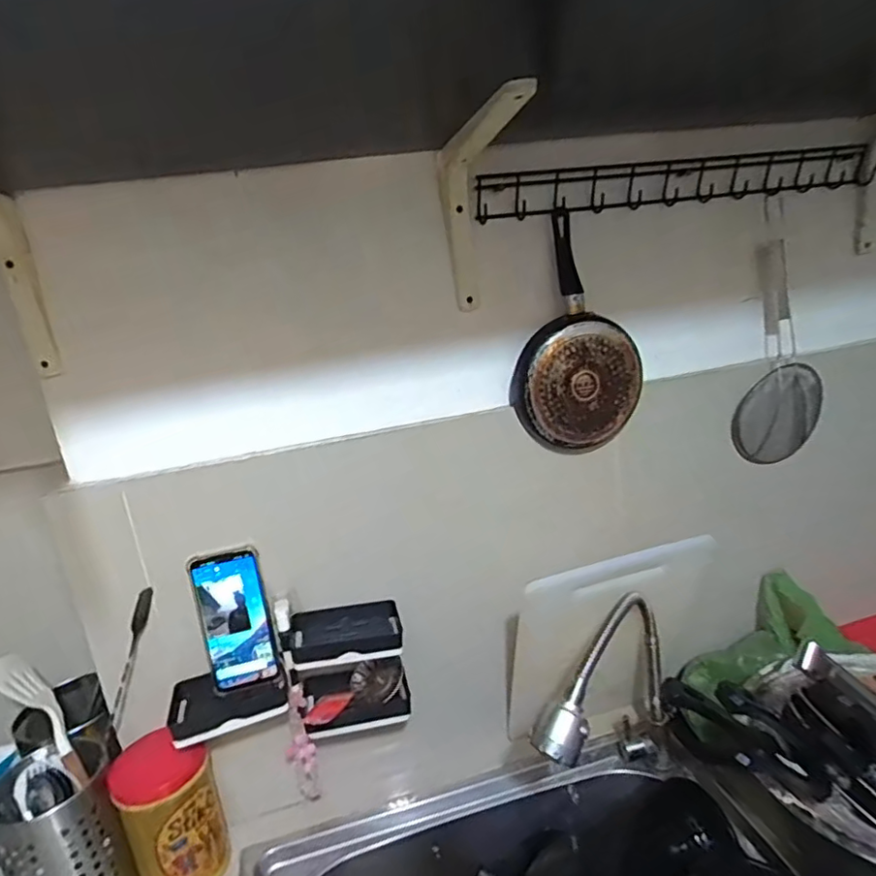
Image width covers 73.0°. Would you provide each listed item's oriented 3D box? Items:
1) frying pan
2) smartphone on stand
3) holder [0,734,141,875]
[{"bbox_3d":[0.165,-0.119,0.718,0.156,0.270,0.042,-10,14,-11],"label":"frying pan"},{"bbox_3d":[-0.236,0.209,0.686,0.080,0.160,0.013,-12,4,-8],"label":"smartphone on stand"},{"bbox_3d":[-0.416,0.453,0.662,0.120,0.167,0.107,7,20,45],"label":"holder"}]

